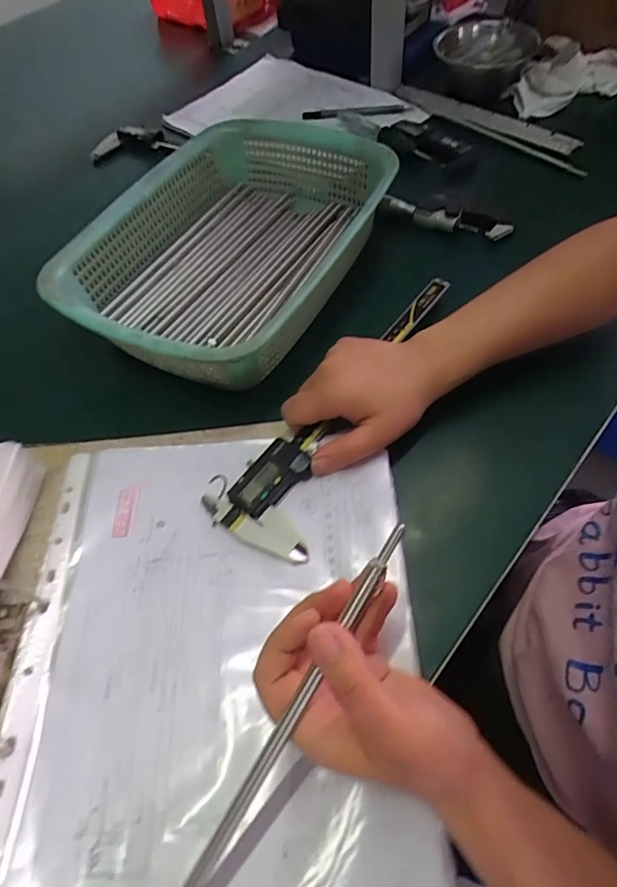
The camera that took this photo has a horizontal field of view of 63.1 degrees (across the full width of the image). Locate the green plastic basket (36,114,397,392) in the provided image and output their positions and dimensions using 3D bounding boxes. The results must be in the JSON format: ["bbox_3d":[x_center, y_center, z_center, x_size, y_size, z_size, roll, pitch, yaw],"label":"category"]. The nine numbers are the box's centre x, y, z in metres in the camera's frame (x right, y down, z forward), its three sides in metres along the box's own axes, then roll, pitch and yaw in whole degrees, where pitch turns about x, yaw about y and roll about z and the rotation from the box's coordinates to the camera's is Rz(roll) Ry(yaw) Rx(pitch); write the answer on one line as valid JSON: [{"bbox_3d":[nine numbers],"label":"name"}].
[{"bbox_3d":[-0.067,-0.181,0.466,0.221,0.074,0.312,26,63,21],"label":"green plastic basket"}]

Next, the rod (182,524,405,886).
[{"bbox_3d":[-0.018,0.140,0.228,0.008,0.013,0.236,30,86,22],"label":"rod"}]

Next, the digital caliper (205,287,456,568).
[{"bbox_3d":[0.036,-0.037,0.384,0.080,0.014,0.276,29,65,22],"label":"digital caliper"}]

